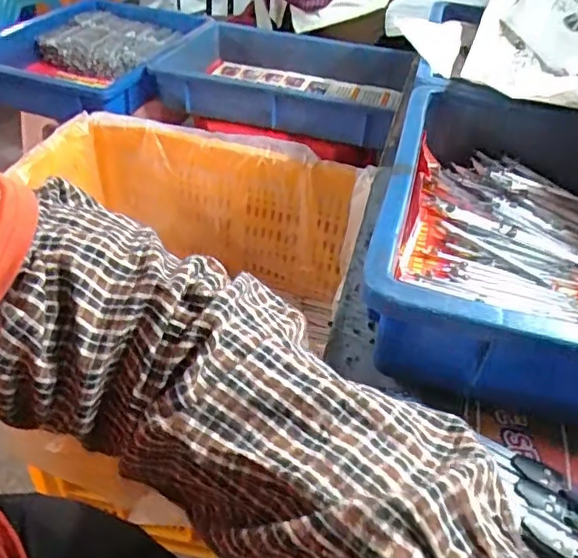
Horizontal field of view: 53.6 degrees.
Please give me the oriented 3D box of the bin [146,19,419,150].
[{"bbox_3d":[-0.005,-0.351,1.018,0.425,0.086,0.292,17,42,13],"label":"bin"}]

